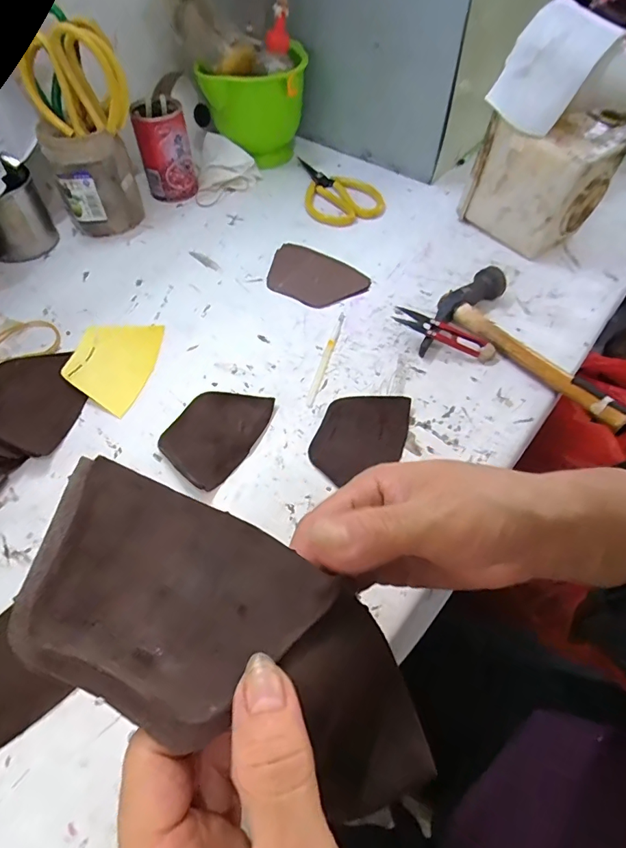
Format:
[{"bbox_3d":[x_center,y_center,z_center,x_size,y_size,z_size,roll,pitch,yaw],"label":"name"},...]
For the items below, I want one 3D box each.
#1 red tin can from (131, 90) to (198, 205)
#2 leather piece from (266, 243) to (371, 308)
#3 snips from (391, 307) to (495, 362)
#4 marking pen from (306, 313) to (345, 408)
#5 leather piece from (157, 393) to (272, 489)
[{"bbox_3d":[-0.190,-0.354,0.583,0.065,0.110,0.052,-16,56,-12],"label":"red tin can"},{"bbox_3d":[-0.001,-0.170,0.517,0.118,0.004,0.083,30,59,19],"label":"leather piece"},{"bbox_3d":[0.129,-0.089,0.444,0.102,0.011,0.022,23,57,0],"label":"snips"},{"bbox_3d":[0.014,-0.068,0.445,0.008,0.004,0.125,15,56,9],"label":"marking pen"},{"bbox_3d":[-0.083,0.005,0.386,0.068,0.005,0.101,26,55,12],"label":"leather piece"}]

